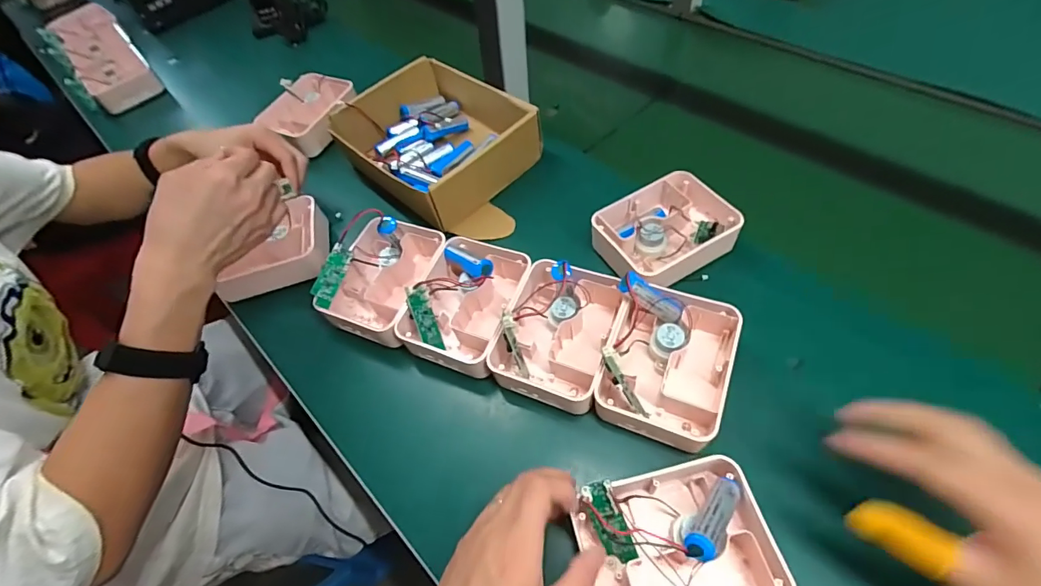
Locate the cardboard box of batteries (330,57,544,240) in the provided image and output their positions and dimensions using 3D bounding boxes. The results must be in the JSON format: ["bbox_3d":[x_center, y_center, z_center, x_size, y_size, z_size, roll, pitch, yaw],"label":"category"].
[{"bbox_3d":[-0.107,-0.200,0.590,0.185,0.068,0.221,-40,63,-19],"label":"cardboard box of batteries"}]

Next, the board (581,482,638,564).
[{"bbox_3d":[0.065,0.168,0.331,0.022,0.010,0.066,-27,102,-12],"label":"board"}]

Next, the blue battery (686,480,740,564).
[{"bbox_3d":[0.132,0.148,0.306,0.018,0.013,0.071,36,40,24],"label":"blue battery"}]

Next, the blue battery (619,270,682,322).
[{"bbox_3d":[0.117,0.004,0.410,0.068,0.015,0.026,30,57,-20],"label":"blue battery"}]

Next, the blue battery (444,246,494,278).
[{"bbox_3d":[-0.057,-0.033,0.463,0.020,0.021,0.067,-44,41,-21],"label":"blue battery"}]

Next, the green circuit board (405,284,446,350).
[{"bbox_3d":[-0.092,0.025,0.447,0.024,0.008,0.065,-18,89,-44],"label":"green circuit board"}]

